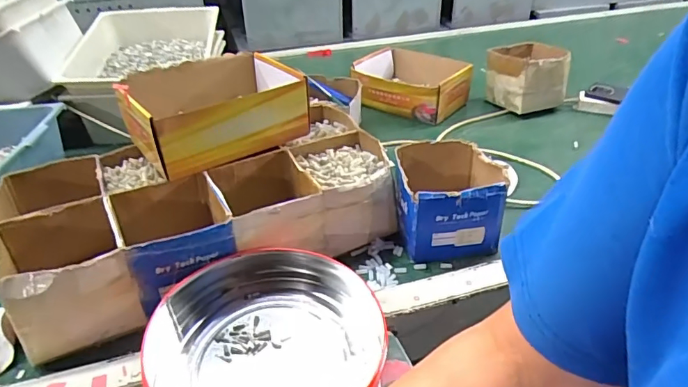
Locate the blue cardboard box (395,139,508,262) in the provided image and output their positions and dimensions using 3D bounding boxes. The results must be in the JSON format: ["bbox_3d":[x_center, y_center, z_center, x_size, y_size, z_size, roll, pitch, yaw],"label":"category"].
[{"bbox_3d":[0.150,0.010,0.703,0.144,0.114,0.136,-3,33,-2],"label":"blue cardboard box"}]

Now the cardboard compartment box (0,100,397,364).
[{"bbox_3d":[-0.189,0.013,0.695,0.501,0.117,0.266,-17,37,-22],"label":"cardboard compartment box"}]

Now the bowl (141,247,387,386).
[{"bbox_3d":[-0.096,0.146,0.551,0.249,0.067,0.226,-17,36,-22],"label":"bowl"}]

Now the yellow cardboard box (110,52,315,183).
[{"bbox_3d":[-0.191,-0.125,0.735,0.248,0.103,0.182,-21,38,-27],"label":"yellow cardboard box"}]

